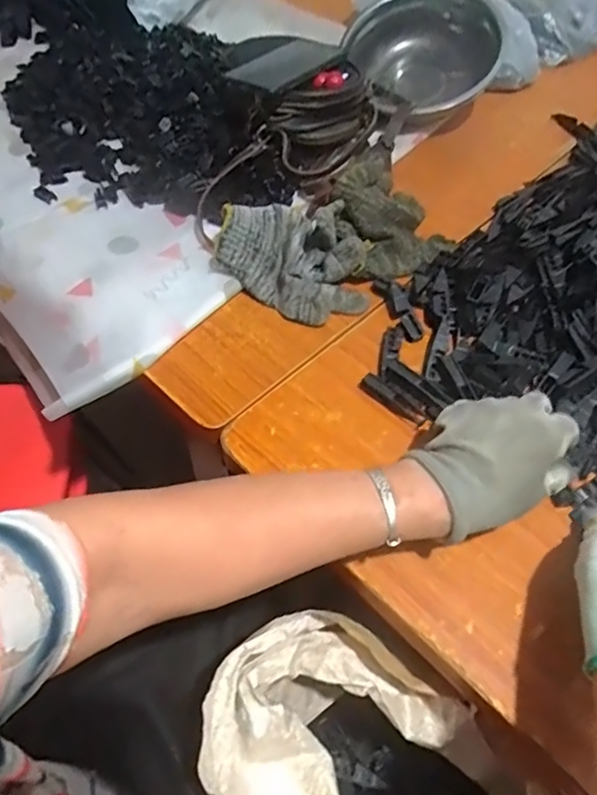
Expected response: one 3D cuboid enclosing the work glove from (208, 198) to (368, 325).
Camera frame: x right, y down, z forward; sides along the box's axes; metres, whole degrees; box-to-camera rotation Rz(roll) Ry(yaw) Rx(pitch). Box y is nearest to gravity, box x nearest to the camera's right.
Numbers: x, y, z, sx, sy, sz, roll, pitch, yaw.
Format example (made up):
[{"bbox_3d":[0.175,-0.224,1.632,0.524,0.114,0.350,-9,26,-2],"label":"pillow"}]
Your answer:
[{"bbox_3d":[-0.006,-0.138,0.569,0.144,0.051,0.118,4,56,0],"label":"work glove"}]

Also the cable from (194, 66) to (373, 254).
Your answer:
[{"bbox_3d":[-0.013,-0.275,0.641,0.088,0.074,0.272,36,62,20],"label":"cable"}]

